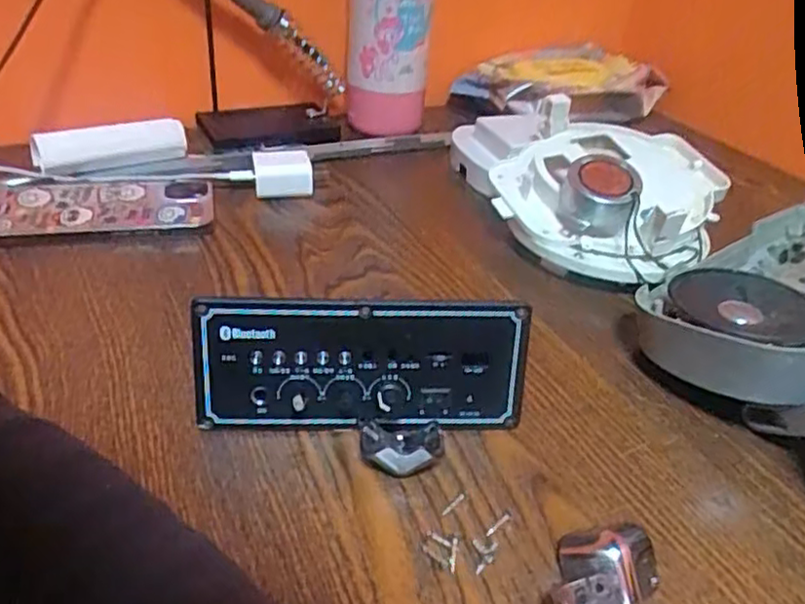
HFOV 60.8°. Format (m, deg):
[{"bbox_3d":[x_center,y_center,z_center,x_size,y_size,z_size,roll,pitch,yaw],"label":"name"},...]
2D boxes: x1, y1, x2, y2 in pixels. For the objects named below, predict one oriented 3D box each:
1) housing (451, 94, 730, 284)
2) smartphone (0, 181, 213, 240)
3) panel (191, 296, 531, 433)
[{"bbox_3d":[0.121,-0.085,0.488,0.201,0.065,0.152,11,36,11],"label":"housing"},{"bbox_3d":[-0.208,-0.066,0.476,0.146,0.005,0.069,-3,47,-7],"label":"smartphone"},{"bbox_3d":[-0.019,0.028,0.317,0.148,0.064,0.022,1,19,-4],"label":"panel"}]

